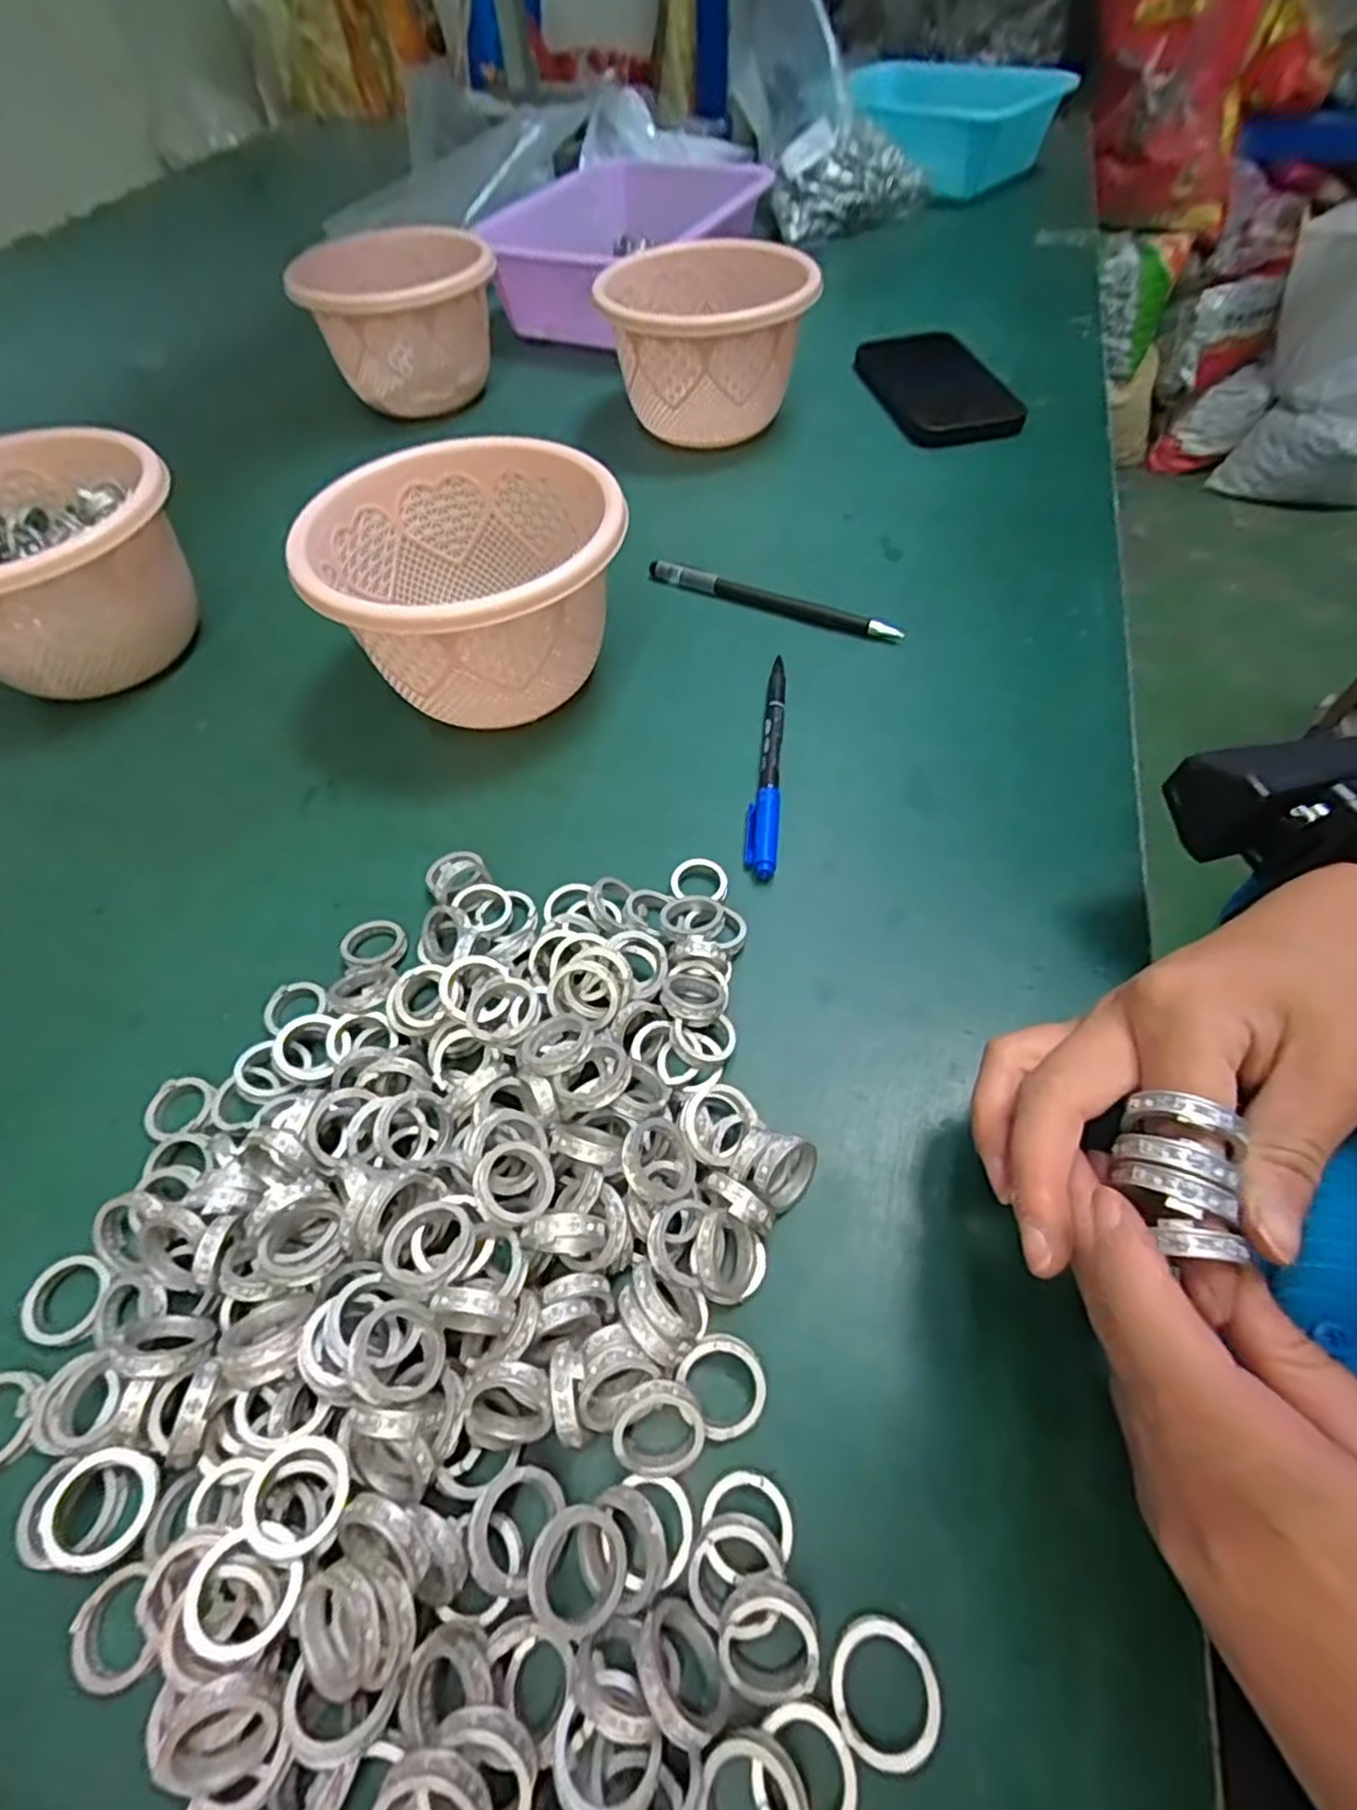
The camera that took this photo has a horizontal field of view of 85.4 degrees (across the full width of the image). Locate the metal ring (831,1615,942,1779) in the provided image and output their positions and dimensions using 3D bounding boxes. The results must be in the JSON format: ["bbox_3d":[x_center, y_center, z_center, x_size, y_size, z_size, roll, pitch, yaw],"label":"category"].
[{"bbox_3d":[0.050,0.190,0.177,0.026,0.004,0.025,-1,56,1],"label":"metal ring"}]

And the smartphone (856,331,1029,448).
[{"bbox_3d":[0.195,-0.400,0.563,0.085,0.012,0.165,-16,59,0],"label":"smartphone"}]

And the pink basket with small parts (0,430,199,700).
[{"bbox_3d":[-0.333,-0.176,0.395,0.138,0.087,0.122,-27,59,-16],"label":"pink basket with small parts"}]

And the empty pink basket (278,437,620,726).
[{"bbox_3d":[-0.099,-0.150,0.364,0.138,0.089,0.136,-1,56,1],"label":"empty pink basket"}]

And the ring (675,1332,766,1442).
[{"bbox_3d":[0.012,0.137,0.210,0.026,0.011,0.025,27,75,6],"label":"ring"}]

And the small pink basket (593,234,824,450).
[{"bbox_3d":[0.019,-0.388,0.523,0.142,0.096,0.129,-10,56,-5],"label":"small pink basket"}]

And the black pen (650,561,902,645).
[{"bbox_3d":[0.053,-0.175,0.424,0.154,0.012,0.009,23,59,17],"label":"black pen"}]

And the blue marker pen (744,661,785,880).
[{"bbox_3d":[0.042,-0.070,0.350,0.014,0.009,0.138,5,56,5],"label":"blue marker pen"}]

